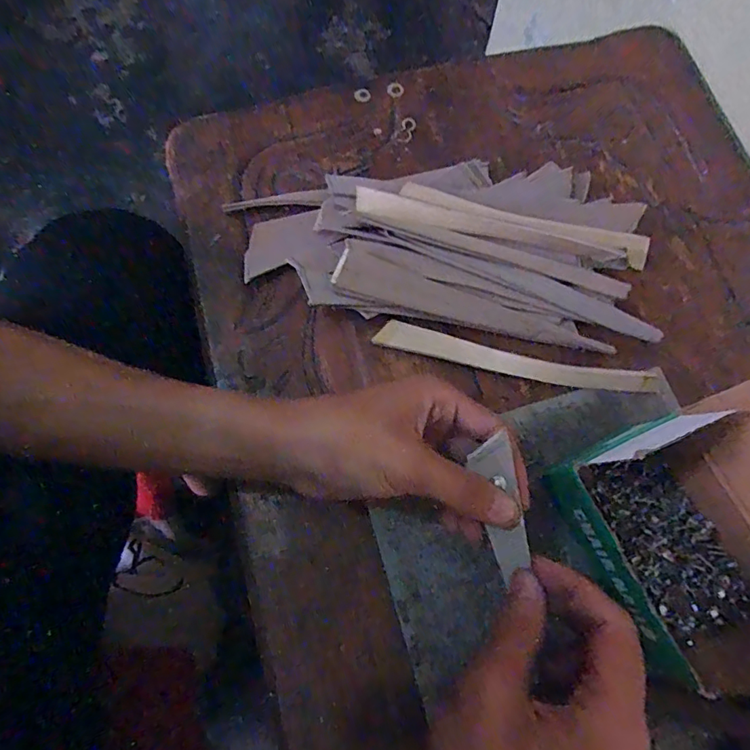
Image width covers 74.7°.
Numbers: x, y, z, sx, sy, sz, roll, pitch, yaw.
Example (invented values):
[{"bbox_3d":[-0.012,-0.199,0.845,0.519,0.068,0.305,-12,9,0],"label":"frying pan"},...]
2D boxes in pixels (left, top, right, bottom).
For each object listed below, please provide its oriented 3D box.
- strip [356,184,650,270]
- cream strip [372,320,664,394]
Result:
[{"bbox_3d":[0.092,-0.105,0.347,0.211,0.011,0.029,11,74,2],"label":"strip"},{"bbox_3d":[0.093,-0.011,0.325,0.184,0.030,0.019,14,74,3],"label":"cream strip"}]

